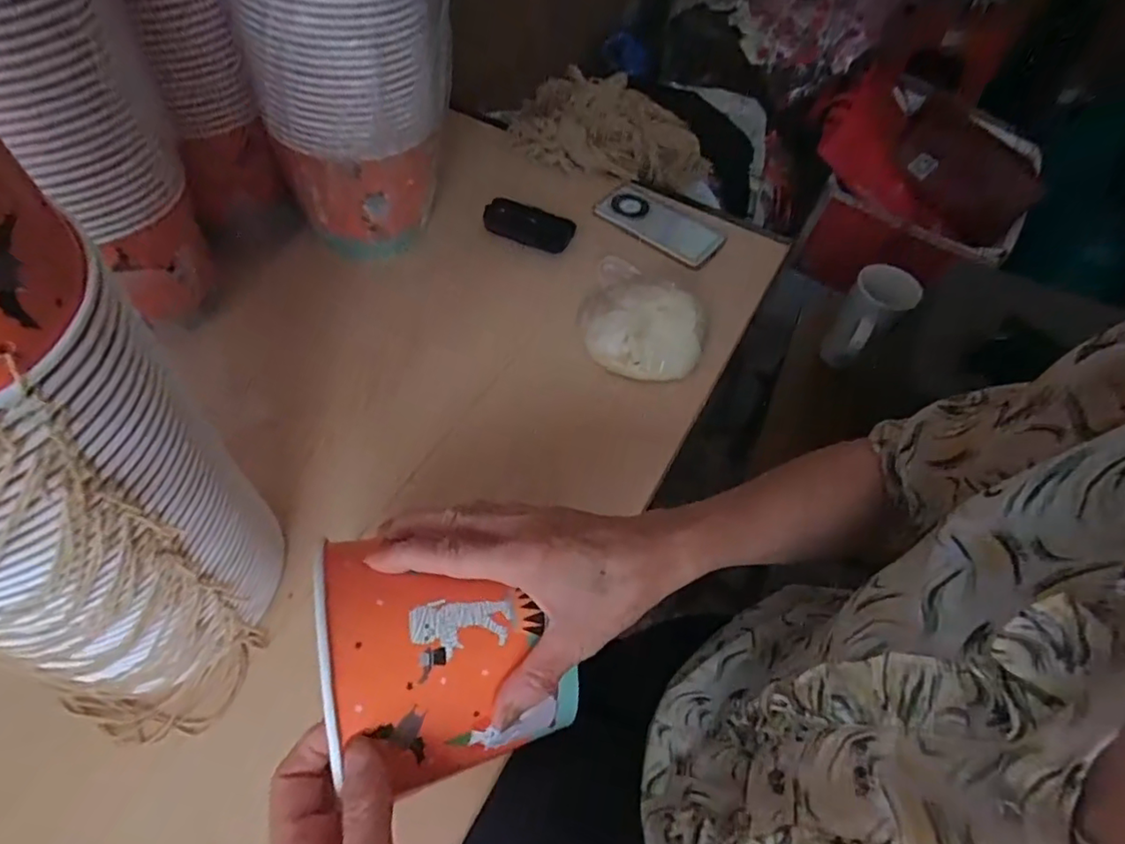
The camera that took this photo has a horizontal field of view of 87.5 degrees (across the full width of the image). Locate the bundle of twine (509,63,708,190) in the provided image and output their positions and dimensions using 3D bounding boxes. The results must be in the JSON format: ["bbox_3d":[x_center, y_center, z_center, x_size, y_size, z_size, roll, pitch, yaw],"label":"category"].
[{"bbox_3d":[0.077,-0.421,0.835,0.292,0.075,0.139,6,55,-1],"label":"bundle of twine"}]

